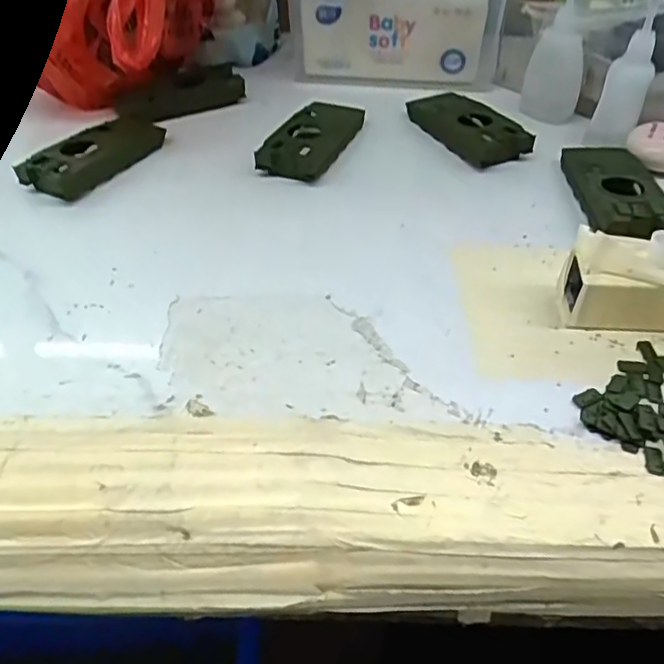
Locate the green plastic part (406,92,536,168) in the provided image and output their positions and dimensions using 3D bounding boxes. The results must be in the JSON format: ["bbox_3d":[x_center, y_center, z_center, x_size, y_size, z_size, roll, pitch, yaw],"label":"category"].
[{"bbox_3d":[0.100,-0.159,0.481,0.042,0.021,0.107,-22,48,-20],"label":"green plastic part"}]

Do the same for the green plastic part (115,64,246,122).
[{"bbox_3d":[-0.124,-0.194,0.518,0.104,0.029,0.018,-22,48,-20],"label":"green plastic part"}]

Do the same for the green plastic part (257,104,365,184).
[{"bbox_3d":[-0.013,-0.145,0.468,0.045,0.020,0.095,17,47,17],"label":"green plastic part"}]

